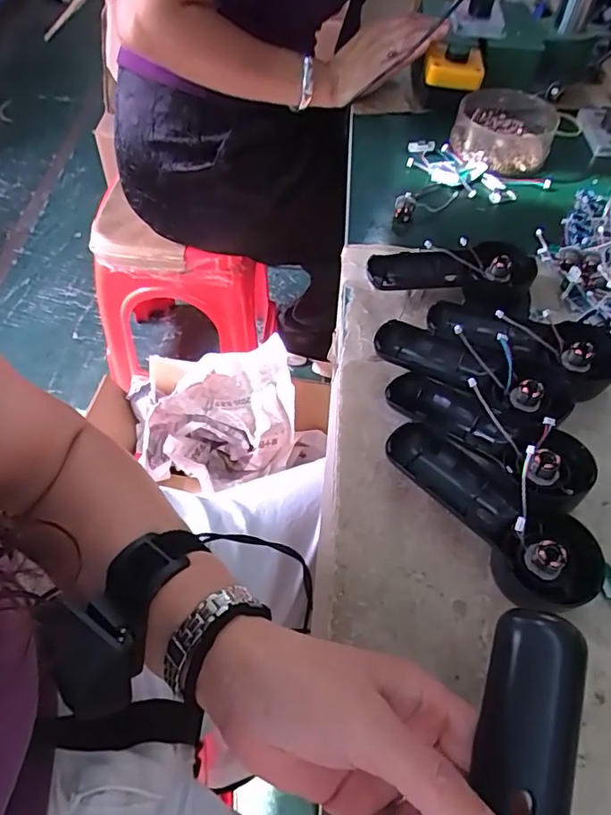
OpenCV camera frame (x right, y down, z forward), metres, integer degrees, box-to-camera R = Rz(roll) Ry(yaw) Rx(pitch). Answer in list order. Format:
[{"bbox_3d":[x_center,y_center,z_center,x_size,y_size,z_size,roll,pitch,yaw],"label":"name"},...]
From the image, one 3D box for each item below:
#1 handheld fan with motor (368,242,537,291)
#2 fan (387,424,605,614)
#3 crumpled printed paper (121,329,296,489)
[{"bbox_3d":[0.128,-0.122,0.480,0.146,0.031,0.045,-2,56,-3],"label":"handheld fan with motor"},{"bbox_3d":[0.120,0.068,0.353,0.055,0.032,0.148,-38,64,-23],"label":"fan"},{"bbox_3d":[-0.153,0.001,0.885,0.264,0.162,0.175,-4,56,-8],"label":"crumpled printed paper"}]

